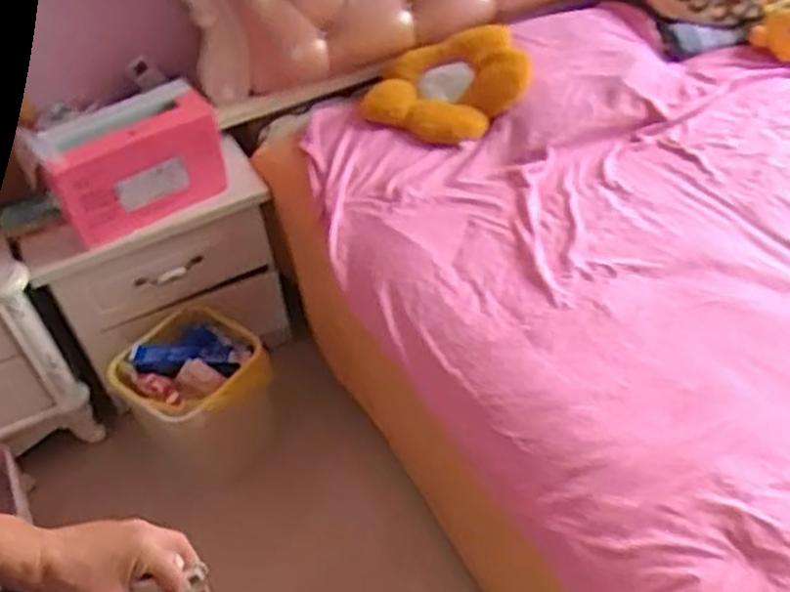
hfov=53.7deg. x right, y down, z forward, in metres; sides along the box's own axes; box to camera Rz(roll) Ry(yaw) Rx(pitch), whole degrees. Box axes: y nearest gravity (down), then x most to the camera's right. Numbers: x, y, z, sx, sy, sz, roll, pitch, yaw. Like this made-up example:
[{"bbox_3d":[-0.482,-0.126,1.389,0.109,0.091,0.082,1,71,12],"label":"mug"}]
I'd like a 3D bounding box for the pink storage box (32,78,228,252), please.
[{"bbox_3d":[-0.479,-0.240,1.455,0.305,0.211,0.113,-27,48,-21],"label":"pink storage box"}]

